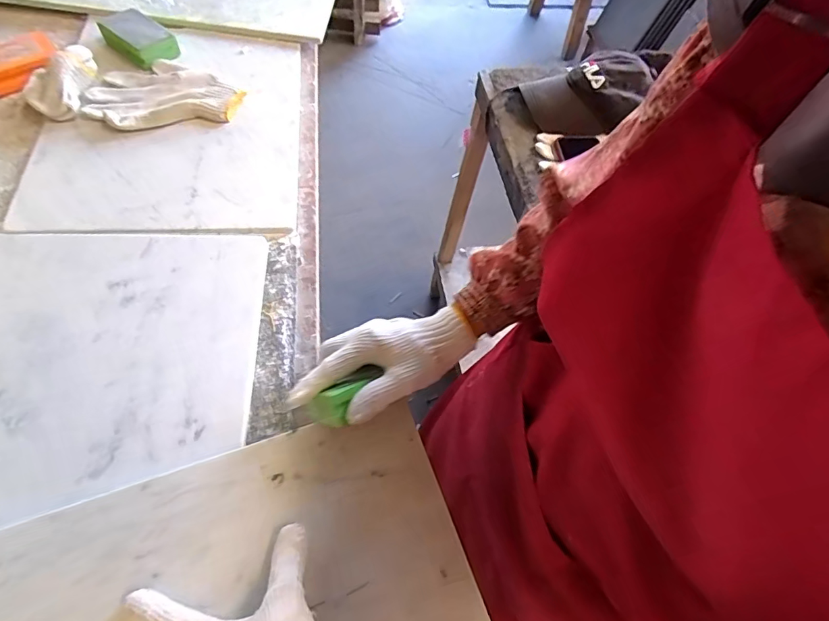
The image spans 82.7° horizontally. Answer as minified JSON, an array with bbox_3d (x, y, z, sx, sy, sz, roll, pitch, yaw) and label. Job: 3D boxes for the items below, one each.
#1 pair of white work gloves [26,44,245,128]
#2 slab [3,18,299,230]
[{"bbox_3d":[-0.357,-0.286,0.602,0.251,0.044,0.127,-8,60,-9],"label":"pair of white work gloves"},{"bbox_3d":[-0.305,-0.248,0.603,0.301,0.019,0.358,-2,59,-6],"label":"slab"}]

